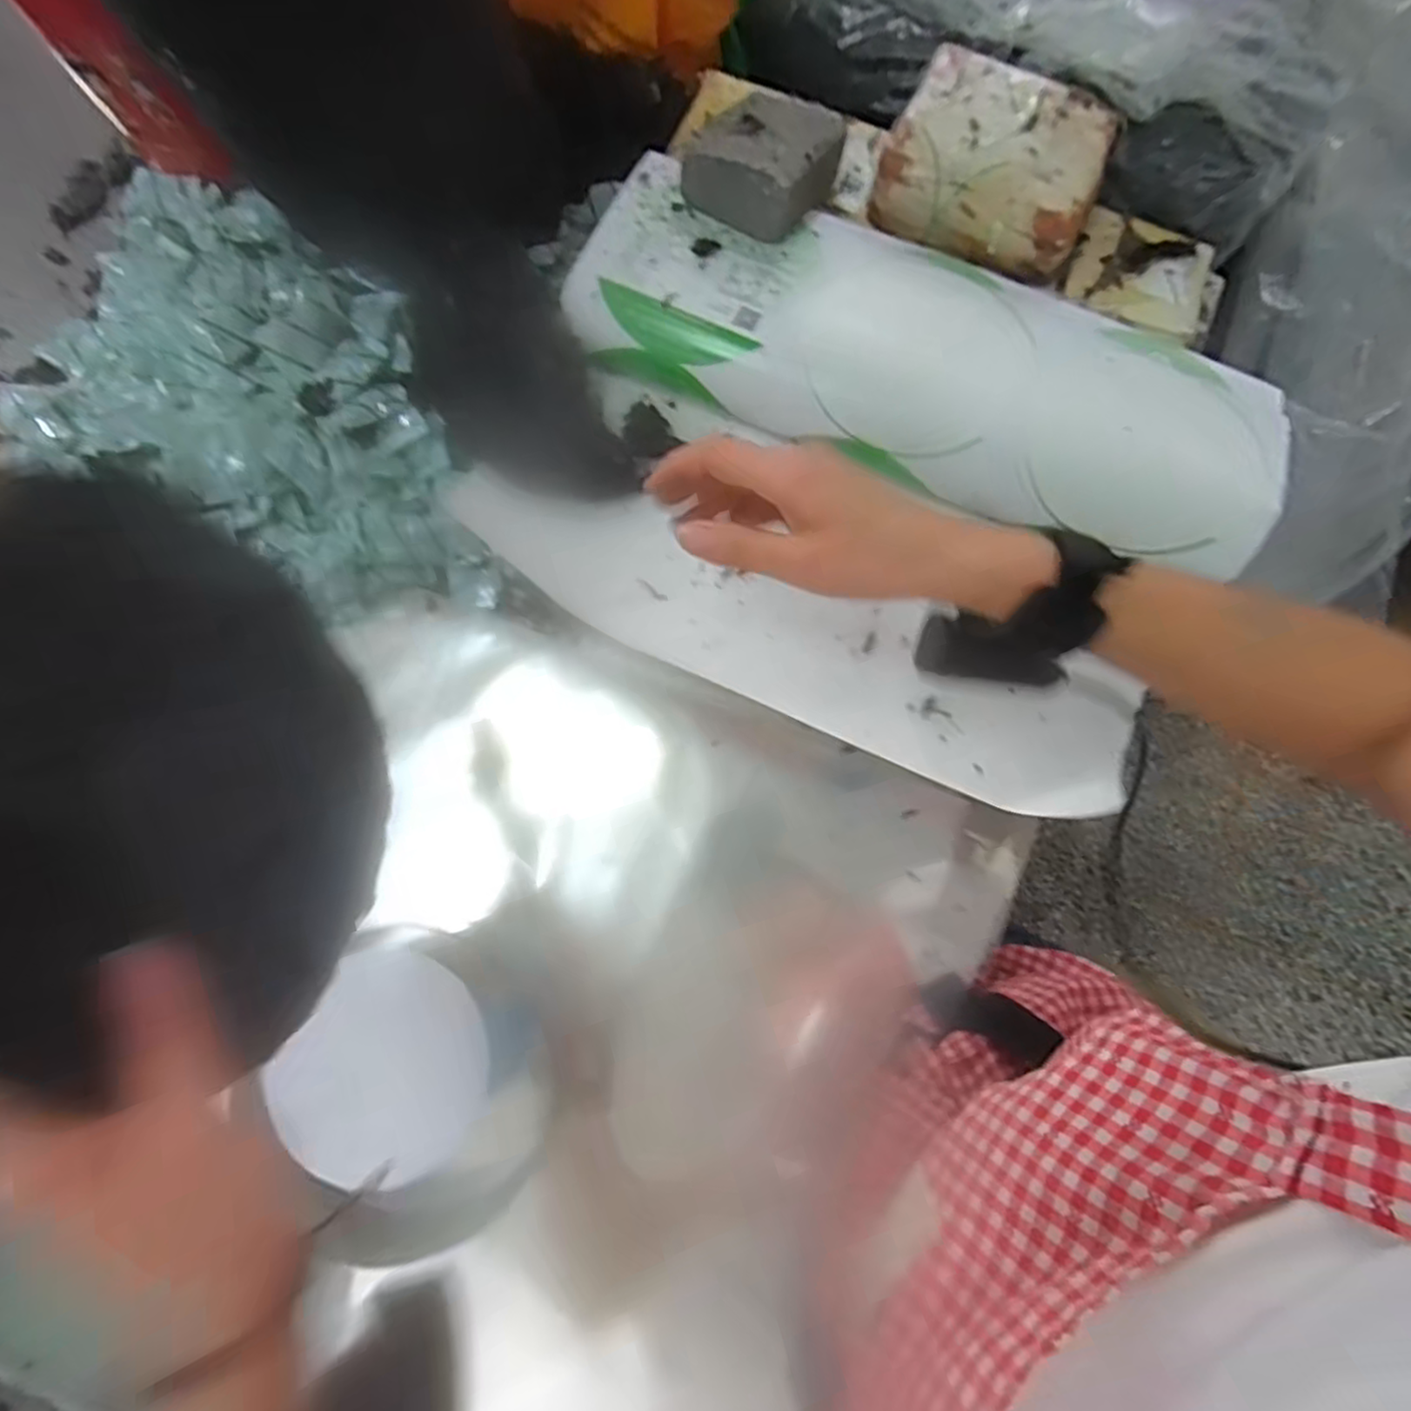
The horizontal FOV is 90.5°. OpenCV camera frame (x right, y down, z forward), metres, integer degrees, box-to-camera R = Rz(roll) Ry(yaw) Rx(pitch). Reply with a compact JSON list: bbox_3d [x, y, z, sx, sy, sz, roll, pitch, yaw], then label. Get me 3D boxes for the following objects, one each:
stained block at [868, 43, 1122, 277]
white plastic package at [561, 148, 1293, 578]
[{"bbox_3d":[0.206,-0.386,0.493,0.145,0.044,0.116,24,80,5],"label":"stained block"},{"bbox_3d":[0.150,-0.241,0.499,0.477,0.059,0.192,17,79,4],"label":"white plastic package"}]

